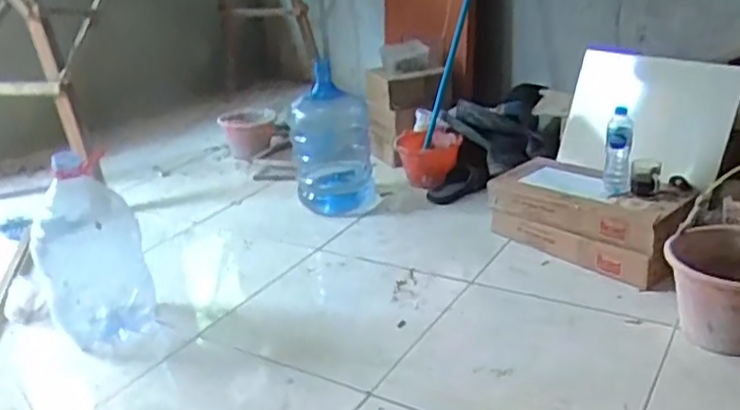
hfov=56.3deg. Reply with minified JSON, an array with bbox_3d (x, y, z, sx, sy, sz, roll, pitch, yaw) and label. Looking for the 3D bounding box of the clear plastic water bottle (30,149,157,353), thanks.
[{"bbox_3d":[-0.633,0.109,1.582,0.165,0.428,0.197,8,25,31],"label":"clear plastic water bottle"}]

